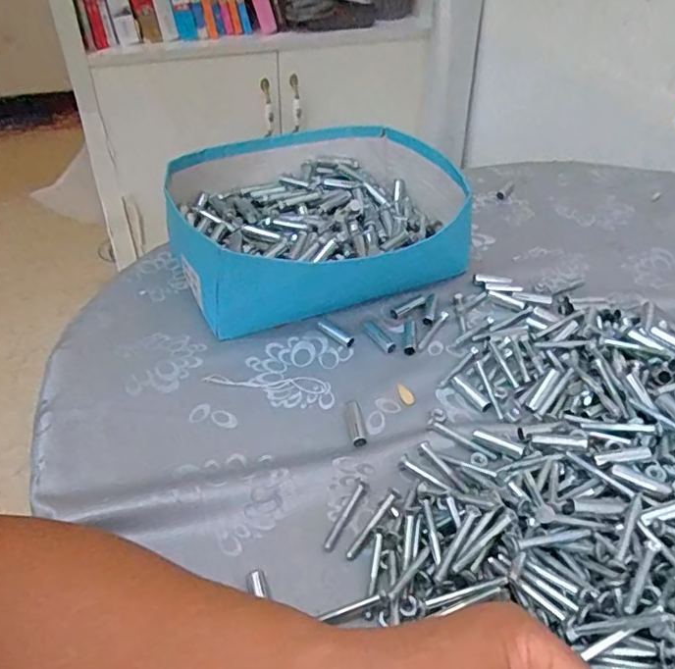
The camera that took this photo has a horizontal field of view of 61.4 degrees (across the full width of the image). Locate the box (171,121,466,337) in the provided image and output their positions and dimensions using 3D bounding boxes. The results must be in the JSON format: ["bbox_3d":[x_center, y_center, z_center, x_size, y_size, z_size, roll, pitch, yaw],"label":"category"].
[{"bbox_3d":[-0.014,-0.125,0.607,0.306,0.092,0.255,-17,45,-20],"label":"box"}]

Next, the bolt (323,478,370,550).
[{"bbox_3d":[0.007,0.124,0.392,0.010,0.004,0.058,18,44,18],"label":"bolt"}]

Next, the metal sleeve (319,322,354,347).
[{"bbox_3d":[-0.002,-0.002,0.532,0.045,0.008,0.012,34,51,31],"label":"metal sleeve"}]

